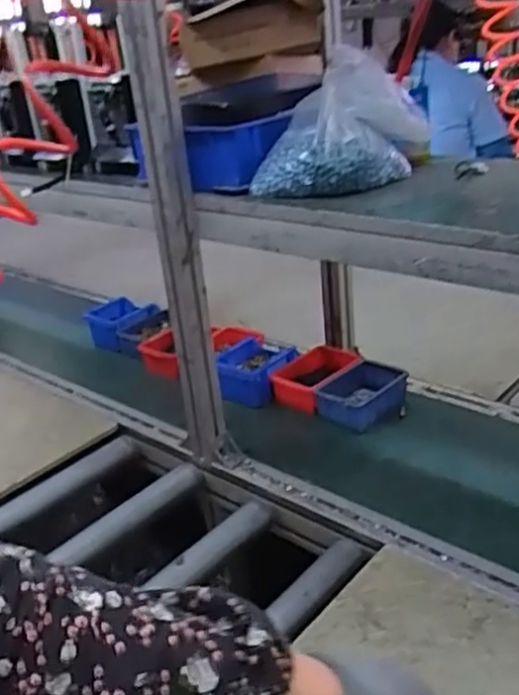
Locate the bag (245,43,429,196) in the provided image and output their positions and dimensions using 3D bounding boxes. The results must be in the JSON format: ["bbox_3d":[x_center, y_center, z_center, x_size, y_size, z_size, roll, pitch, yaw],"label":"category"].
[{"bbox_3d":[0.102,-0.271,0.862,0.134,0.160,0.197,20,37,41],"label":"bag"}]

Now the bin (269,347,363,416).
[{"bbox_3d":[0.101,0.054,1.208,0.099,0.058,0.151,18,35,40],"label":"bin"}]

